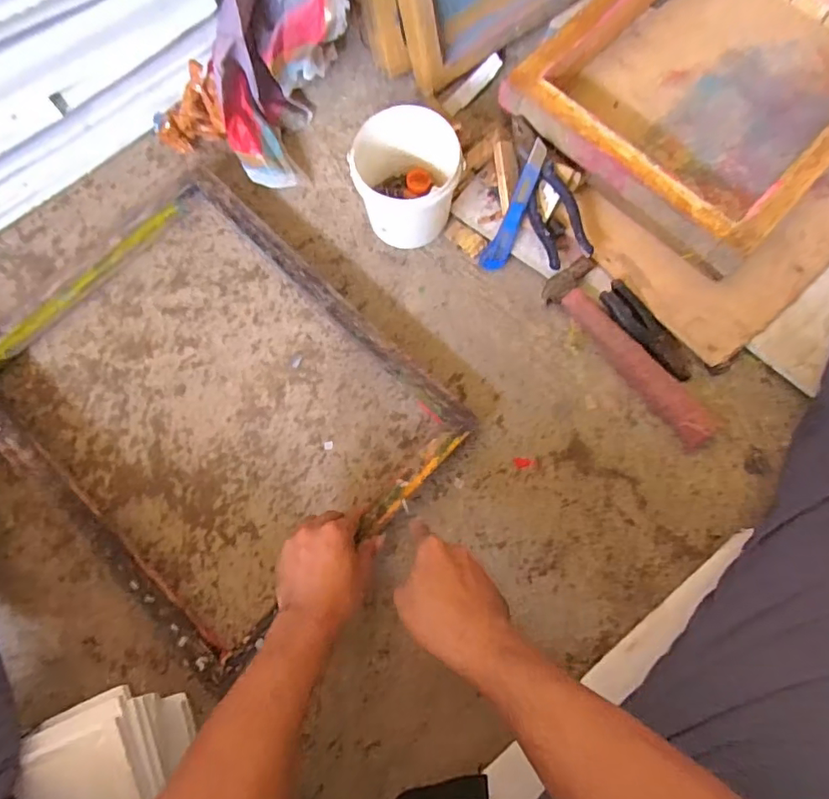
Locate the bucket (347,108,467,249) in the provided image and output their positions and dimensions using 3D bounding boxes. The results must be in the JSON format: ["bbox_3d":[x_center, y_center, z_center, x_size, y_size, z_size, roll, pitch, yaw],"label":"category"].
[{"bbox_3d":[-0.010,-0.269,0.668,0.123,0.128,0.114,-17,76,-4],"label":"bucket"}]

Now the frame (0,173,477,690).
[{"bbox_3d":[-0.232,-0.001,0.631,0.489,0.077,0.400,42,82,9],"label":"frame"}]

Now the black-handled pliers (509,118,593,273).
[{"bbox_3d":[0.165,-0.266,0.685,0.057,0.027,0.196,-21,91,-3],"label":"black-handled pliers"}]

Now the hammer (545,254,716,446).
[{"bbox_3d":[0.268,-0.060,0.660,0.071,0.028,0.261,-37,78,-8],"label":"hammer"}]

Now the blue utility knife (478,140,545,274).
[{"bbox_3d":[0.129,-0.244,0.692,0.032,0.008,0.162,24,111,6],"label":"blue utility knife"}]

